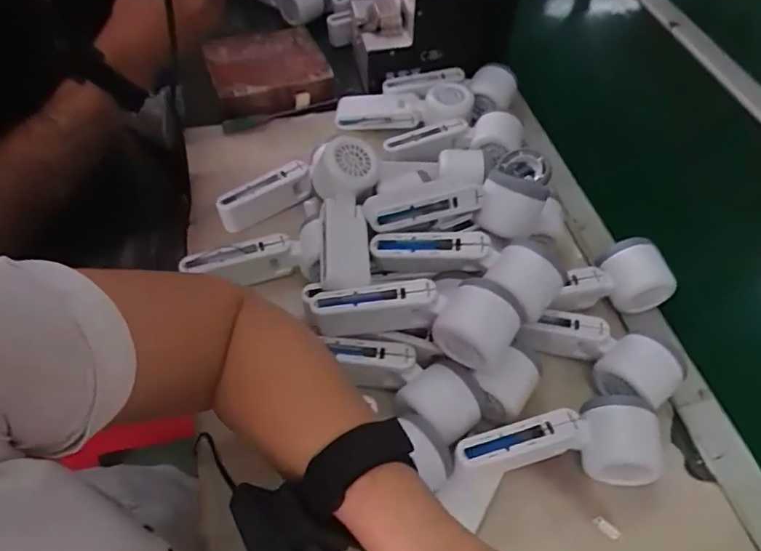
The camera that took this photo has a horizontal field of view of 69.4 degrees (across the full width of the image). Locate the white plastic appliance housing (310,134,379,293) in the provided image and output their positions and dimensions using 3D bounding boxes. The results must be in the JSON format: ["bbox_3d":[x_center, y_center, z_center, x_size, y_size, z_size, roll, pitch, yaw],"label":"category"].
[{"bbox_3d":[-0.034,-0.057,0.508,0.058,0.056,0.147,-1,83,1],"label":"white plastic appliance housing"}]

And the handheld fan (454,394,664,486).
[{"bbox_3d":[0.138,0.132,0.437,0.163,0.050,0.058,1,53,-3],"label":"handheld fan"}]

